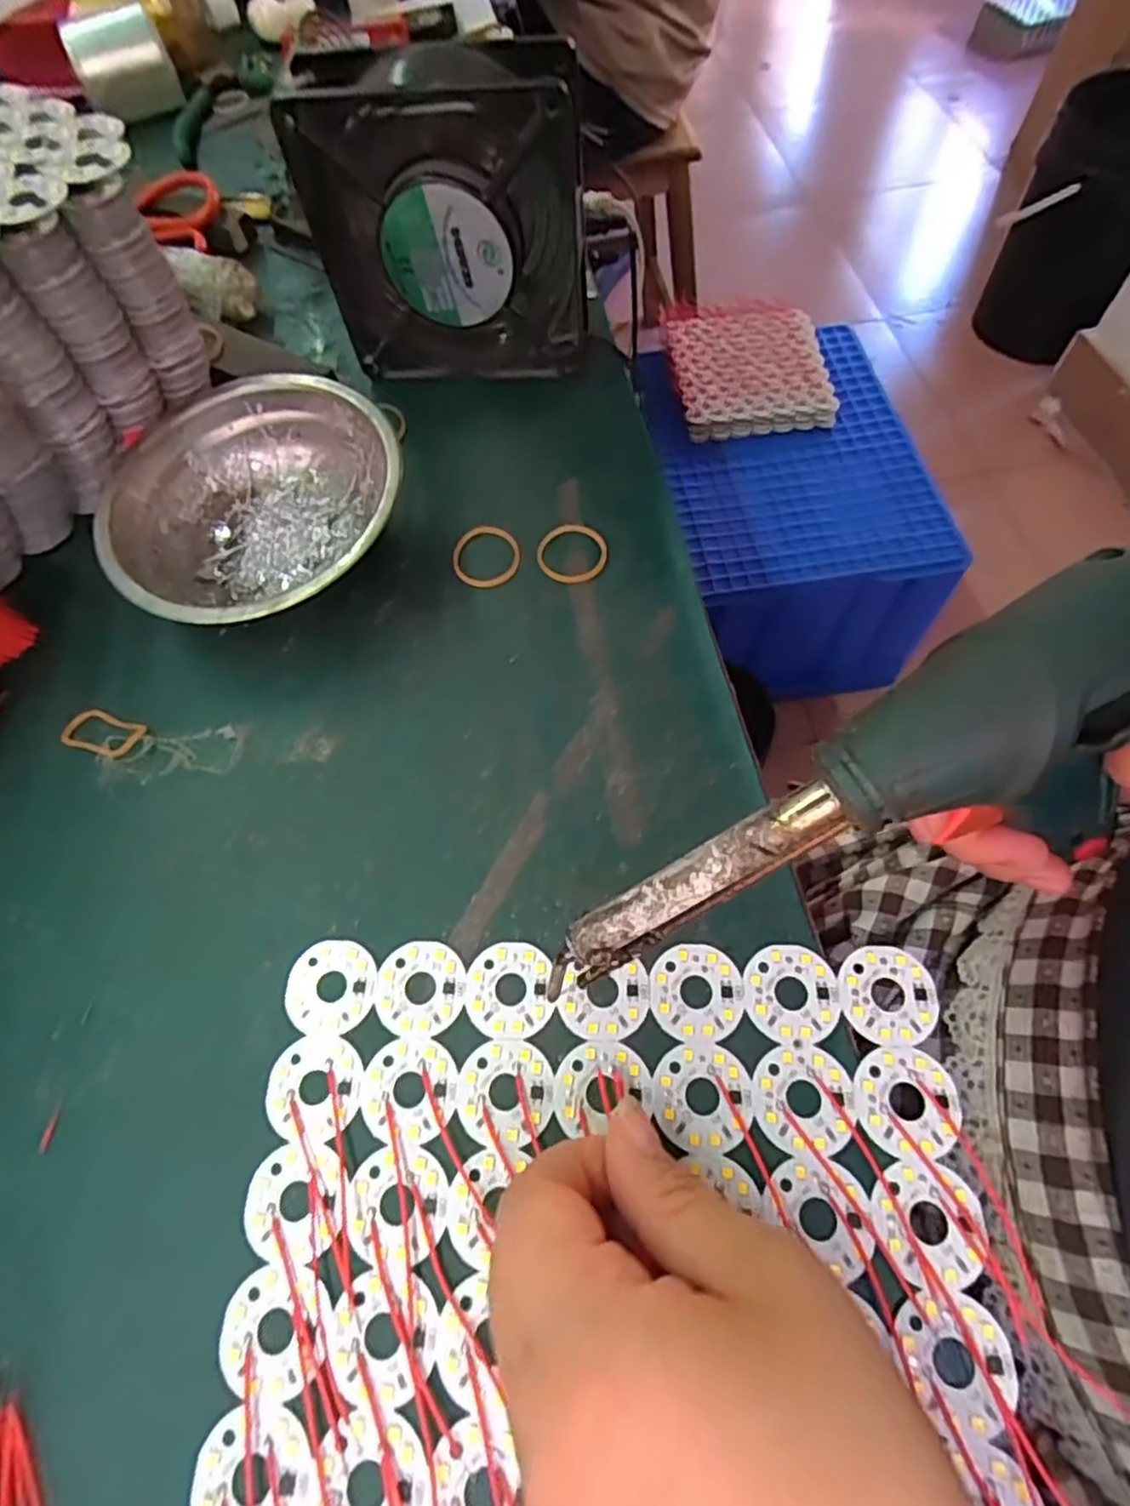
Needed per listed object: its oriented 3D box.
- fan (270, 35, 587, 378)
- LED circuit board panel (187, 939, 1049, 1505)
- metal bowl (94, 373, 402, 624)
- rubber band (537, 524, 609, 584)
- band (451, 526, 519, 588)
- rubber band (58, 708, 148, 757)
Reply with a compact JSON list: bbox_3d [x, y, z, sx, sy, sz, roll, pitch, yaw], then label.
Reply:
[{"bbox_3d":[-0.051,-0.244,0.319,0.121,0.126,0.045,5,64,5],"label":"fan"},{"bbox_3d":[0.010,0.161,0.186,0.209,0.005,0.207,0,64,3],"label":"LED circuit board panel"},{"bbox_3d":[-0.131,-0.104,0.300,0.122,0.044,0.125,-1,64,2],"label":"metal bowl"},{"bbox_3d":[0.004,-0.092,0.309,0.032,0.004,0.033,-1,64,2],"label":"rubber band"},{"bbox_3d":[-0.036,-0.090,0.311,0.030,0.004,0.033,3,64,4],"label":"band"},{"bbox_3d":[-0.191,-0.008,0.279,0.030,0.004,0.018,17,66,11],"label":"rubber band"}]

